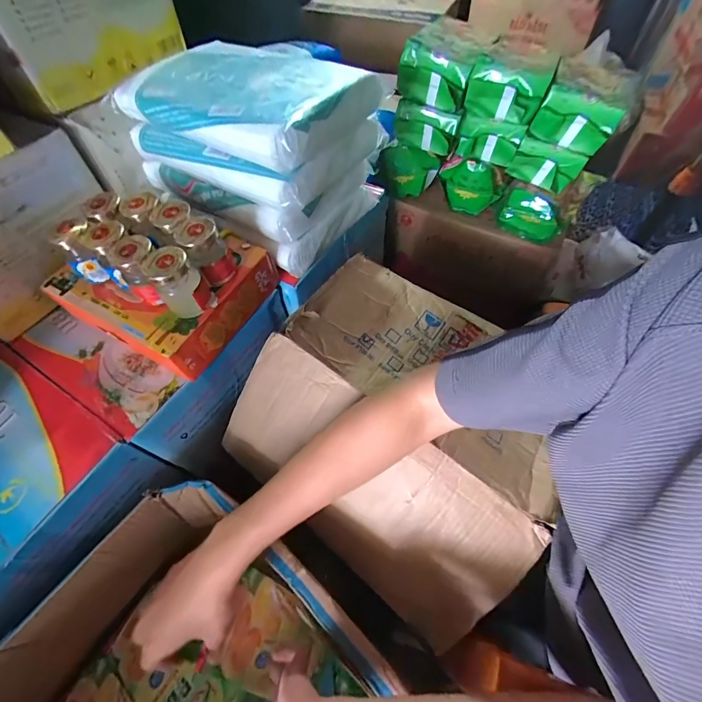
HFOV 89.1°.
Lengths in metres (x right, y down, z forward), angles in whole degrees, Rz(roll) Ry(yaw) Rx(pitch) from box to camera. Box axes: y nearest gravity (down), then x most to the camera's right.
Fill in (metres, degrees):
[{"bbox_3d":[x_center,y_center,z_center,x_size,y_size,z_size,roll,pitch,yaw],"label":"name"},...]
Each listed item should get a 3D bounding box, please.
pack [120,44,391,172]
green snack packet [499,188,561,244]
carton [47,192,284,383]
[{"bbox_3d":[-0.132,-0.335,0.464,0.279,0.052,0.219,31,64,20],"label":"pack"},{"bbox_3d":[0.331,-0.246,0.656,0.104,0.077,0.027,32,64,20],"label":"green snack packet"},{"bbox_3d":[-0.258,-0.112,0.481,0.239,0.144,0.196,25,62,17],"label":"carton"}]

